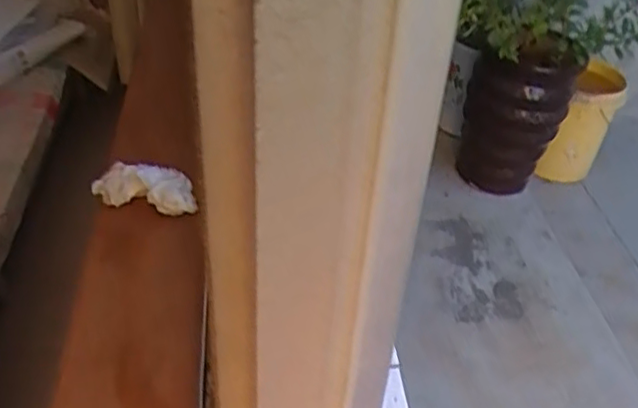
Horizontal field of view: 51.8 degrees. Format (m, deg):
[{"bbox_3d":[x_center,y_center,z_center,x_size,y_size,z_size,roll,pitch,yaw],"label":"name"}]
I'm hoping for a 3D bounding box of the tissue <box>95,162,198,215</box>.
[{"bbox_3d":[-0.166,-0.018,0.642,0.111,0.034,0.057,12,40,10],"label":"tissue"}]

